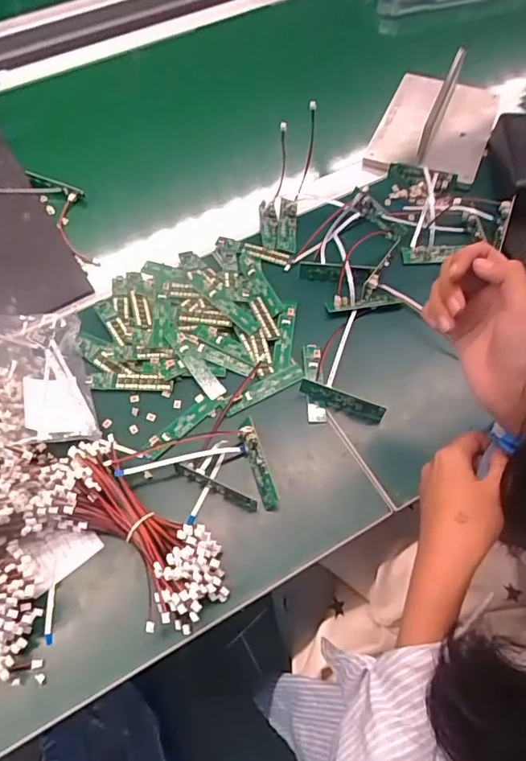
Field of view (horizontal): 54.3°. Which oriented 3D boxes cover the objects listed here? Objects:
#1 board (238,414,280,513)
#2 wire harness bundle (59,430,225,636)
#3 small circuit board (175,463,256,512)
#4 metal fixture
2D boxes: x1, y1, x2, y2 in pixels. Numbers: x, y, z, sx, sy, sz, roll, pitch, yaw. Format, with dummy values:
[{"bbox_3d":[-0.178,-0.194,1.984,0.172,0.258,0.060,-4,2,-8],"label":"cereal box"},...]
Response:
[{"bbox_3d":[-0.005,0.075,0.463,0.015,0.015,0.082,-17,62,-8],"label":"board"},{"bbox_3d":[-0.106,0.121,0.425,0.175,0.045,0.078,40,69,21],"label":"wire harness bundle"},{"bbox_3d":[-0.042,0.094,0.457,0.081,0.021,0.007,25,64,14],"label":"small circuit board"},{"bbox_3d":[0.236,-0.357,0.693,0.144,0.056,0.214,20,63,12],"label":"metal fixture"}]

